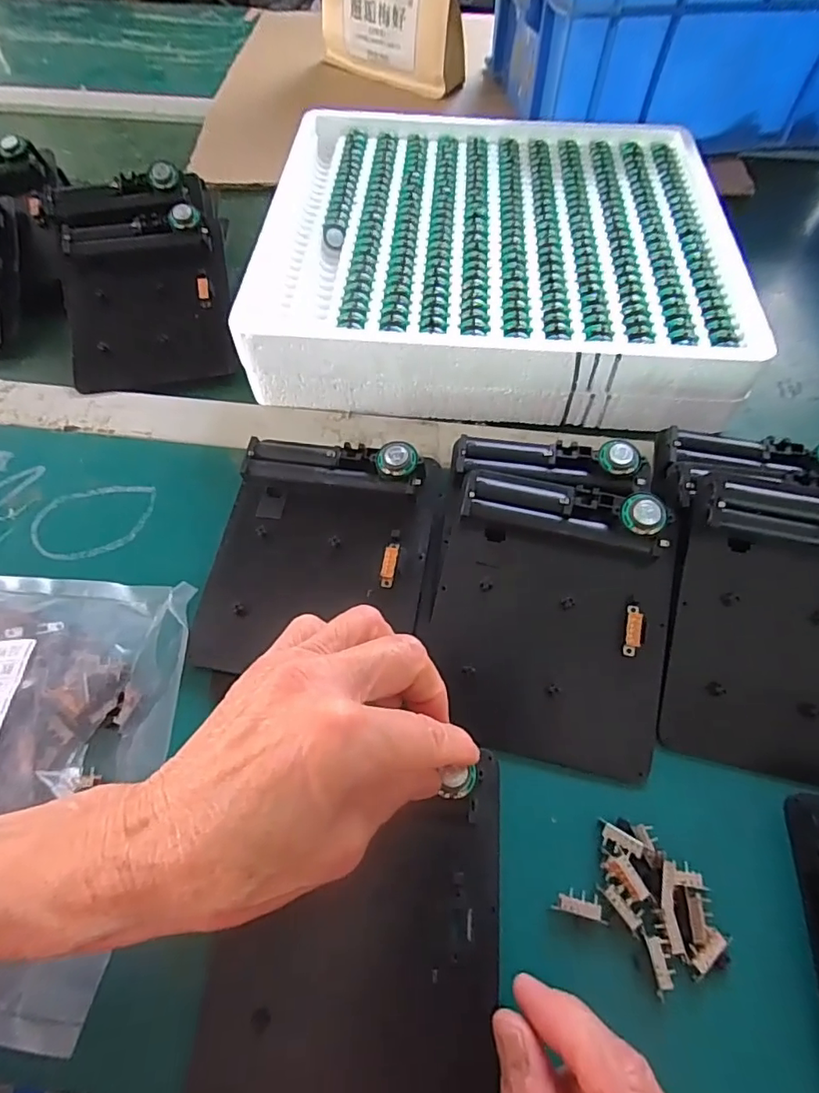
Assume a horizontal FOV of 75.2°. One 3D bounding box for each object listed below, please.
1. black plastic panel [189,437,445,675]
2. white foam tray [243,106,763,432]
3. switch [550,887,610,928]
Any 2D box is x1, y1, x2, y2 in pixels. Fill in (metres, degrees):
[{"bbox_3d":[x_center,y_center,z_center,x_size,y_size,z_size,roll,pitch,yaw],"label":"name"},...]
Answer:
[{"bbox_3d":[-0.044,0.005,0.276,0.112,0.012,0.122,6,75,9],"label":"black plastic panel"},{"bbox_3d":[0.063,-0.225,0.399,0.314,0.054,0.292,4,60,3],"label":"white foam tray"},{"bbox_3d":[0.069,0.144,0.214,0.022,0.004,0.009,12,61,8],"label":"switch"}]

